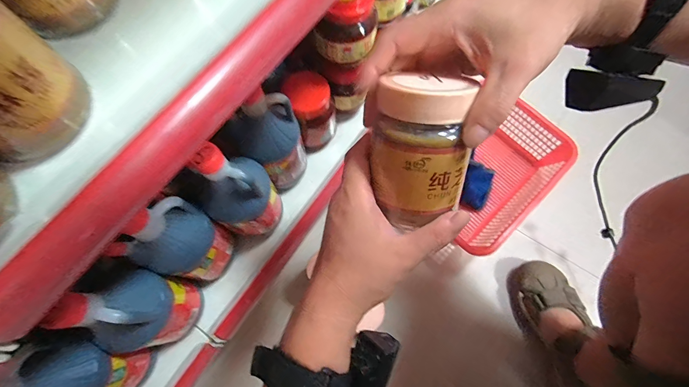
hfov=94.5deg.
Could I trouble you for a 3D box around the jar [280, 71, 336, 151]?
[{"bbox_3d":[-0.050,-0.128,0.499,0.073,0.108,0.071,-24,73,-10],"label":"jar"}]

